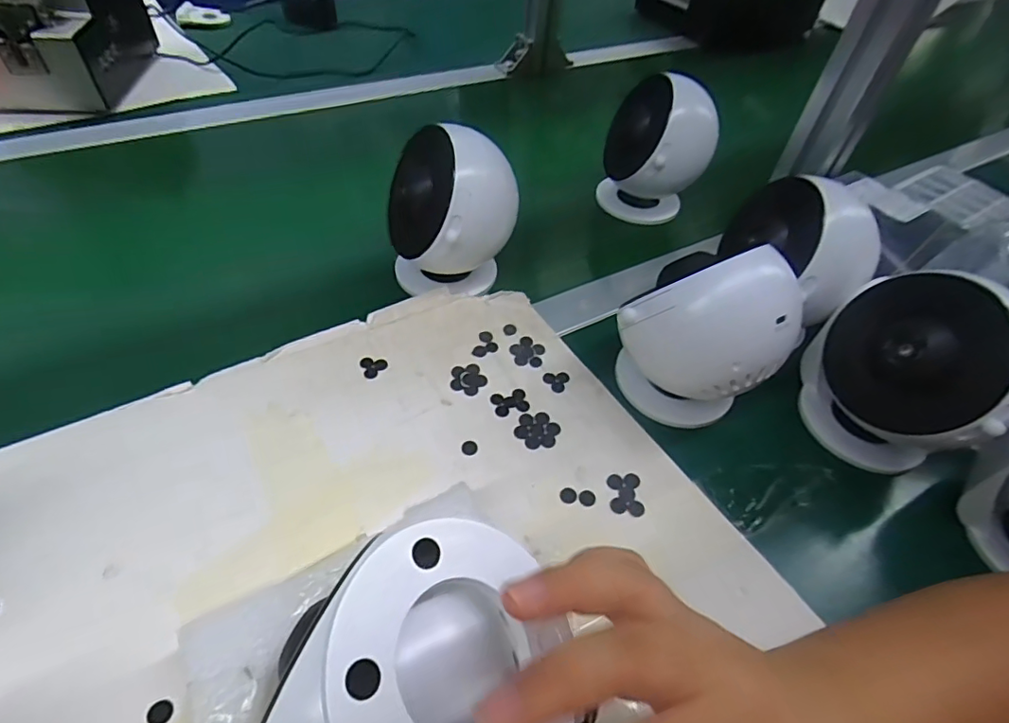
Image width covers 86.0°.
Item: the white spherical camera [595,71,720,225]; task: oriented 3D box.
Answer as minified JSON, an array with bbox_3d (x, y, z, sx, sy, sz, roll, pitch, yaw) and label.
[{"bbox_3d":[0.147,-0.201,0.520,0.097,0.121,0.086,14,48,6],"label":"white spherical camera"}]

